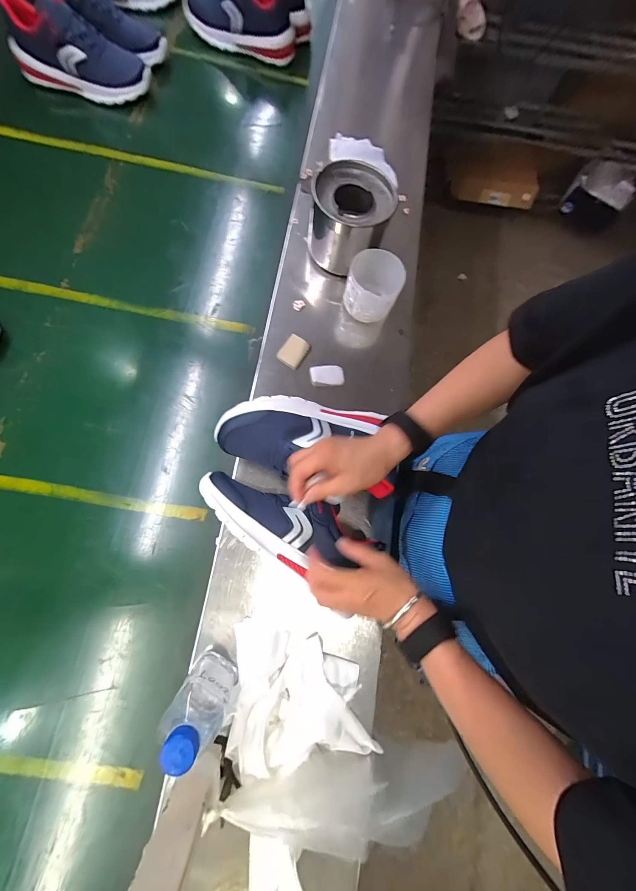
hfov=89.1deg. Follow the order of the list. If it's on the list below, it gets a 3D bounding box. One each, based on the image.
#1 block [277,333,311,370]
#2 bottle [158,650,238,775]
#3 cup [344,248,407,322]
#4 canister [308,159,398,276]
[{"bbox_3d":[-0.043,-0.170,0.578,0.040,0.015,0.056,32,74,2],"label":"block"},{"bbox_3d":[-0.137,0.304,0.372,0.062,0.158,0.062,32,74,2],"label":"bottle"},{"bbox_3d":[0.098,-0.282,0.580,0.096,0.080,0.091,15,74,-3],"label":"cup"},{"bbox_3d":[0.055,-0.413,0.600,0.142,0.114,0.134,1,77,-7],"label":"canister"}]

